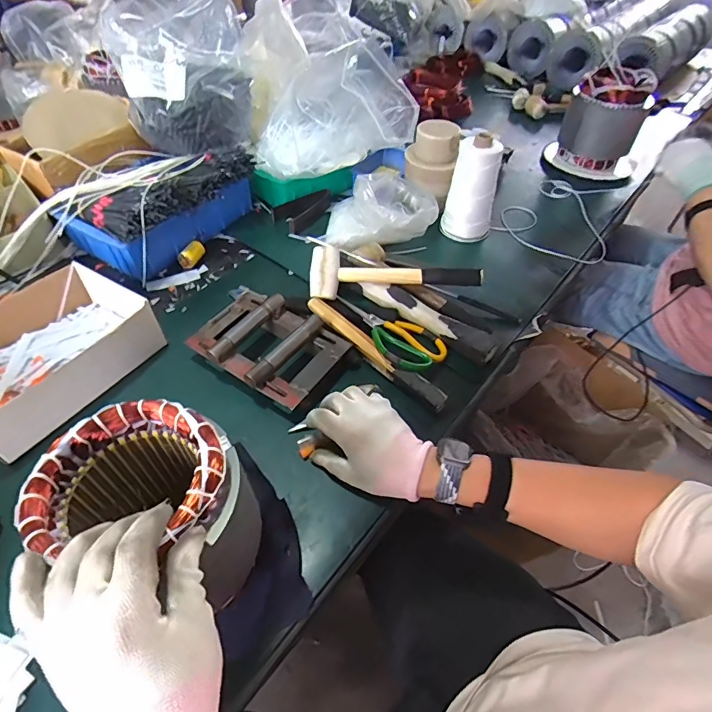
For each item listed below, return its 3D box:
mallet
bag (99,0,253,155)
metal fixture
[{"bbox_3d":[0.058,-0.131,0.684,0.258,0.043,0.079,0,49,-1],"label":"mallet"},{"bbox_3d":[-0.298,-0.498,0.757,0.218,0.221,0.155,-17,52,-15],"label":"bag"},{"bbox_3d":[-0.120,-0.019,0.605,0.190,0.045,0.141,27,54,20],"label":"metal fixture"}]

